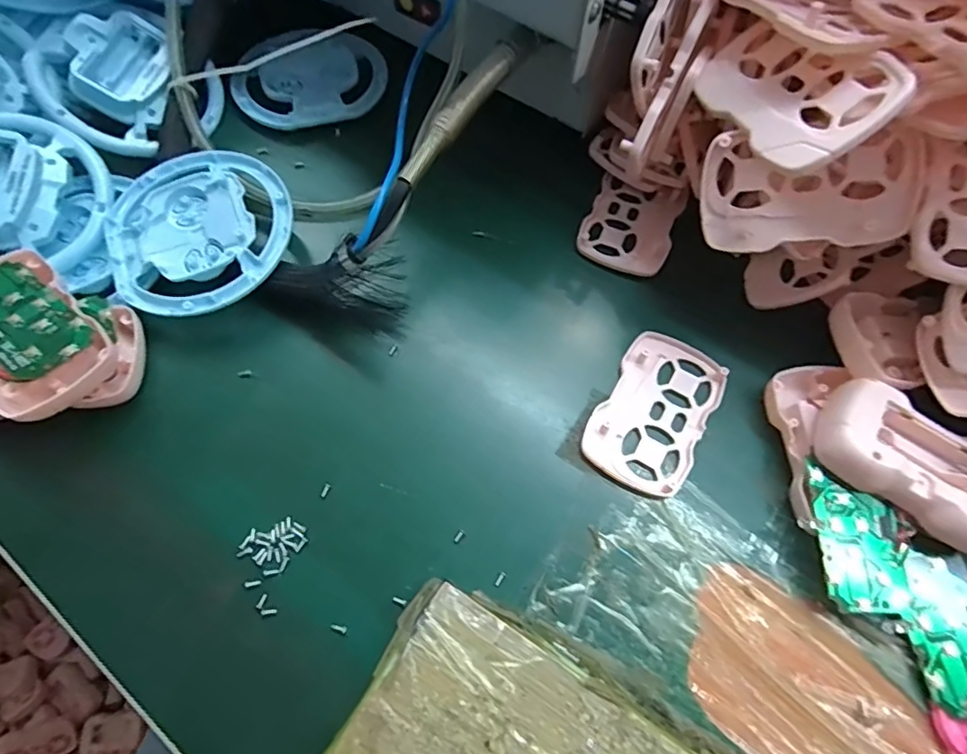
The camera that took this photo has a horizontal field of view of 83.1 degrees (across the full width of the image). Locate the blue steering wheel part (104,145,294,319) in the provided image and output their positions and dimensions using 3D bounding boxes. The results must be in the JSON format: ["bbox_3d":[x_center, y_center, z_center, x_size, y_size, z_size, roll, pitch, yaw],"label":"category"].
[{"bbox_3d":[-0.160,-0.086,0.308,0.100,0.013,0.106,1,67,-2],"label":"blue steering wheel part"}]

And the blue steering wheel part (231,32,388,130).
[{"bbox_3d":[-0.121,-0.212,0.379,0.102,0.018,0.089,-18,69,-9],"label":"blue steering wheel part"}]

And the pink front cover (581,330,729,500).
[{"bbox_3d":[0.092,0.017,0.291,0.054,0.004,0.089,30,69,10],"label":"pink front cover"}]

